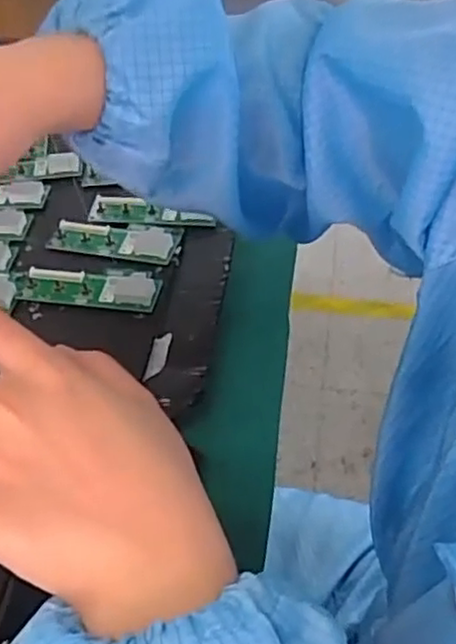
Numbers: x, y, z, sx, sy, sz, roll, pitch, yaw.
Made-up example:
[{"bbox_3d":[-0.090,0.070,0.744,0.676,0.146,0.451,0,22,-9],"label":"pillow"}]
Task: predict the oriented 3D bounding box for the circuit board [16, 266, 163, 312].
[{"bbox_3d":[-0.099,-0.026,0.491,0.103,0.010,0.034,5,51,9],"label":"circuit board"}]

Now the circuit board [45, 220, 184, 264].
[{"bbox_3d":[-0.087,-0.063,0.523,0.098,0.005,0.034,10,49,10],"label":"circuit board"}]

